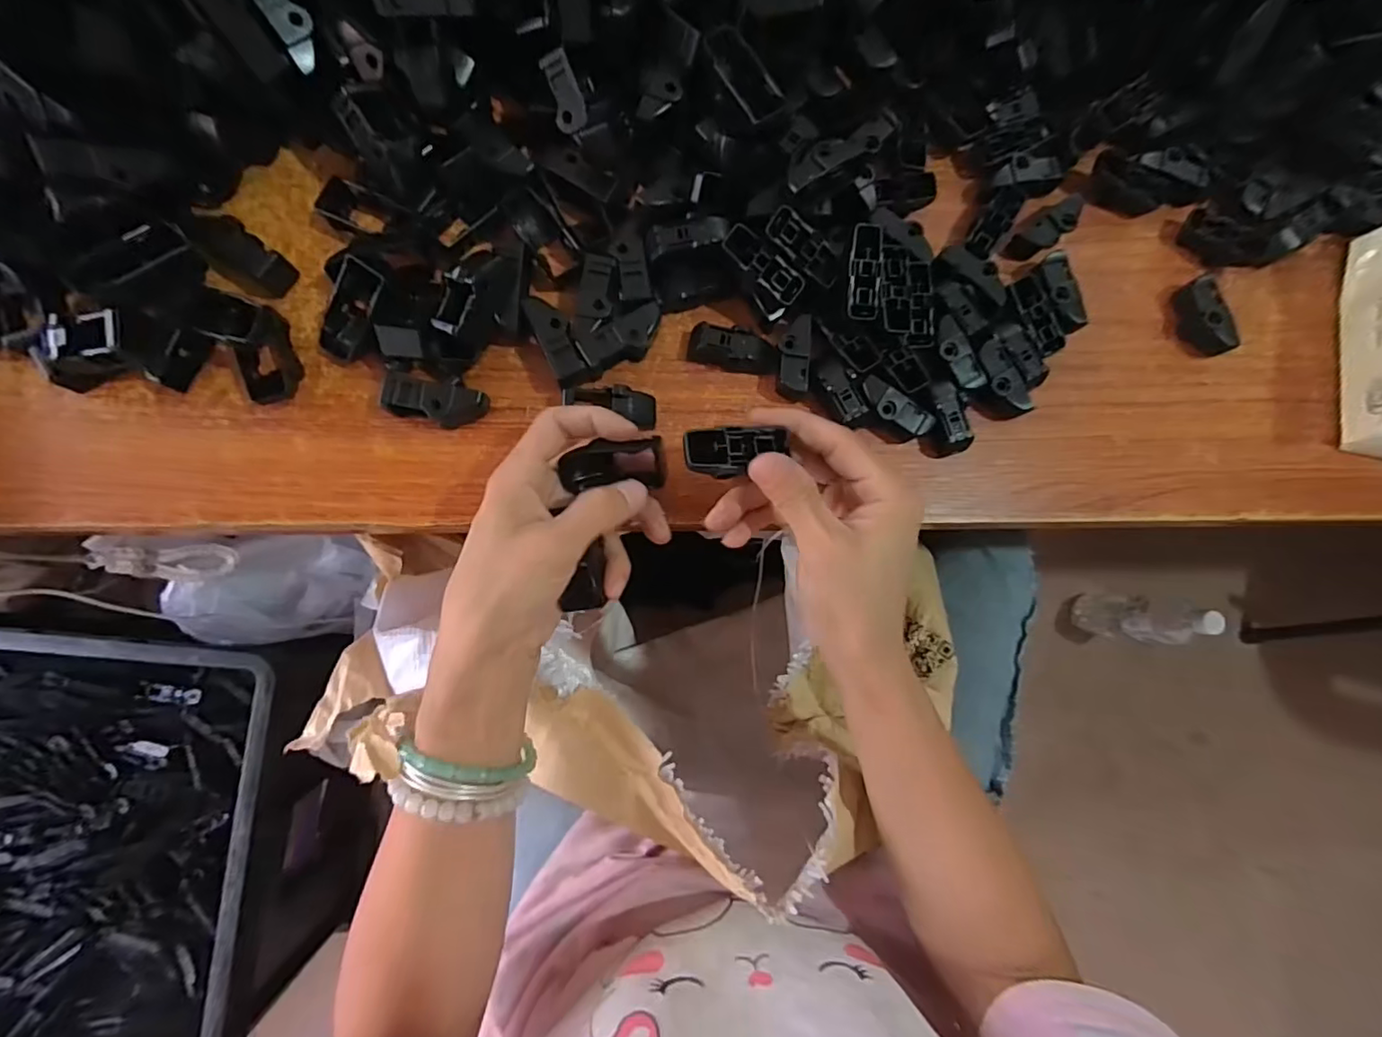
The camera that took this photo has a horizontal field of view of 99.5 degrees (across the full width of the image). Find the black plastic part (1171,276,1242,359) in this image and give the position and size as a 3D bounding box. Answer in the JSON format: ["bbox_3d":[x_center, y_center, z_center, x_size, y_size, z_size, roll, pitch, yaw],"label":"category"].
[{"bbox_3d":[0.307,-0.120,0.348,0.023,0.022,0.046,-18,86,-7],"label":"black plastic part"}]

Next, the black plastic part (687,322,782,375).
[{"bbox_3d":[0.025,-0.092,0.322,0.051,0.015,0.022,8,83,-4],"label":"black plastic part"}]

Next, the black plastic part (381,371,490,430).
[{"bbox_3d":[-0.129,-0.058,0.300,0.048,0.023,0.020,12,83,-4],"label":"black plastic part"}]

